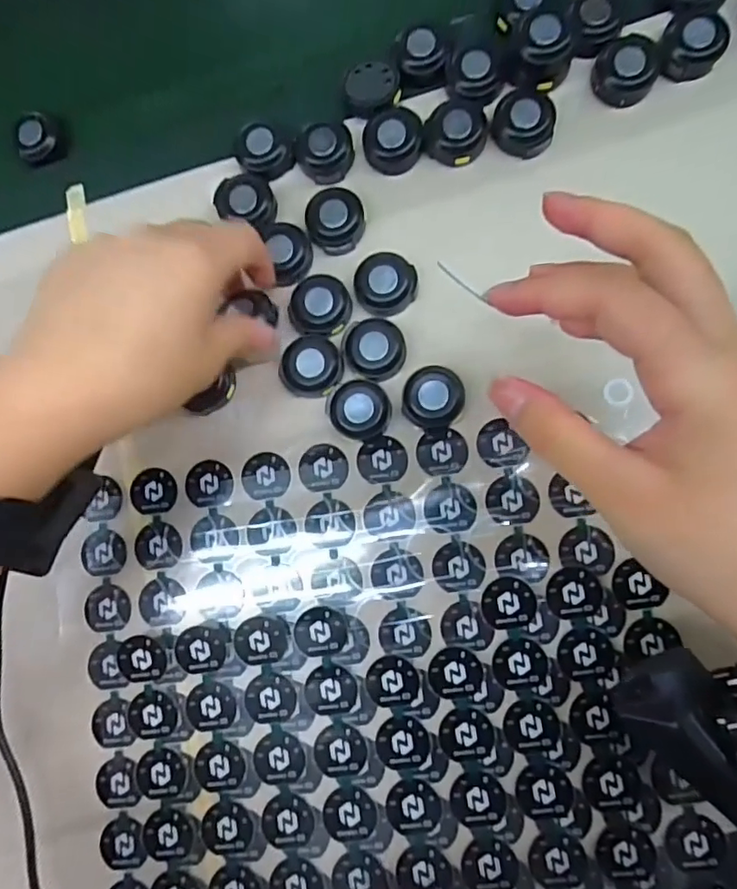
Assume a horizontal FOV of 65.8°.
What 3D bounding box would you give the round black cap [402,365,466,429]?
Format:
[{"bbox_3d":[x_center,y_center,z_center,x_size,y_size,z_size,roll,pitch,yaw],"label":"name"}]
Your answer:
[{"bbox_3d":[0.031,-0.022,0.271,0.028,0.012,0.028,-1,84,7],"label":"round black cap"}]

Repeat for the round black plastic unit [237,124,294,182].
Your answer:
[{"bbox_3d":[-0.053,-0.150,0.291,0.026,0.012,0.025,-1,84,7],"label":"round black plastic unit"}]

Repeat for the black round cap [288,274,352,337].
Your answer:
[{"bbox_3d":[-0.024,-0.069,0.280,0.029,0.009,0.029,-1,84,7],"label":"black round cap"}]

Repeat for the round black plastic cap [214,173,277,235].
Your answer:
[{"bbox_3d":[-0.062,-0.124,0.289,0.031,0.007,0.025,22,87,8],"label":"round black plastic cap"}]

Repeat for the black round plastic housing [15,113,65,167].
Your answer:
[{"bbox_3d":[-0.186,-0.170,0.319,0.026,0.011,0.023,-43,81,1],"label":"black round plastic housing"}]

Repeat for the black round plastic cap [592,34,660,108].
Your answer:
[{"bbox_3d":[0.126,-0.181,0.278,0.029,0.018,0.028,-1,84,7],"label":"black round plastic cap"}]

